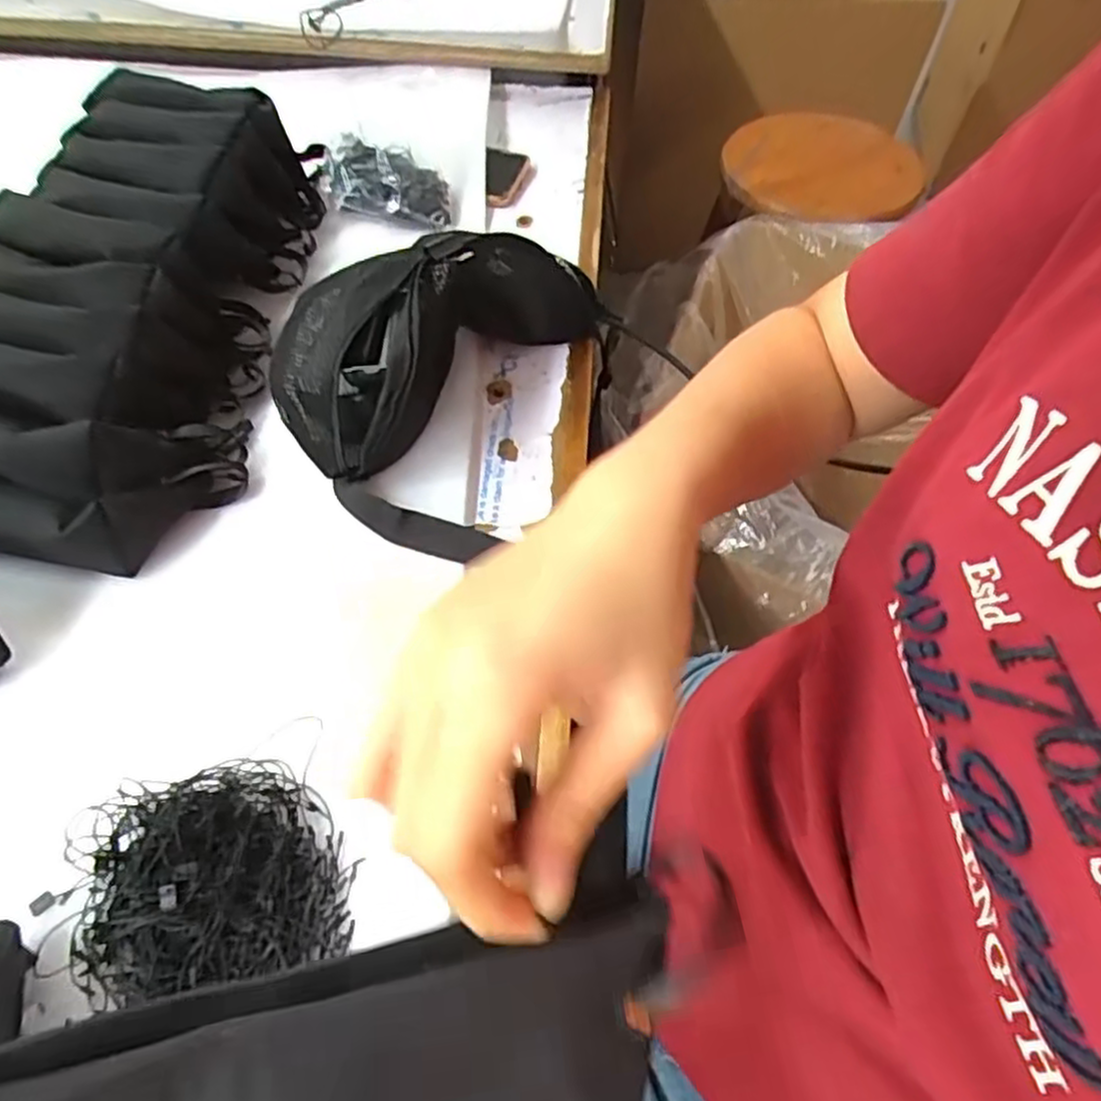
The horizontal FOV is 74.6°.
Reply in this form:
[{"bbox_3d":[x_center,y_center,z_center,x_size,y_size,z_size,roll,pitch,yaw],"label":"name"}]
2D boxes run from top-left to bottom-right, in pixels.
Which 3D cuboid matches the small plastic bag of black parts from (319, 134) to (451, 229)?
[{"bbox_3d":[-0.148,-0.327,0.639,0.110,0.041,0.078,-5,57,-5],"label":"small plastic bag of black parts"}]

